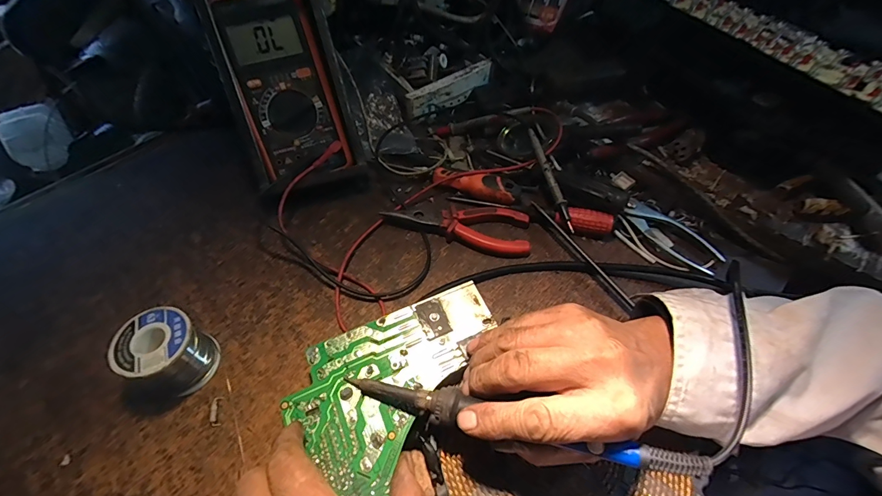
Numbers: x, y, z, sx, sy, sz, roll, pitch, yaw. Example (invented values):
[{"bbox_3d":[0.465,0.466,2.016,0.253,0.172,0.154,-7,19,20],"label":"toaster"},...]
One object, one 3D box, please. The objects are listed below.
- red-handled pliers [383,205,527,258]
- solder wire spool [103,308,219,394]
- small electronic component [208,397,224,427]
[{"bbox_3d":[0.019,-0.029,0.396,0.144,0.017,0.053,12,57,10],"label":"red-handled pliers"},{"bbox_3d":[-0.205,0.078,0.295,0.049,0.052,0.049,-1,56,1],"label":"solder wire spool"},{"bbox_3d":[-0.169,0.123,0.293,0.009,0.004,0.021,-14,57,-8],"label":"small electronic component"}]

